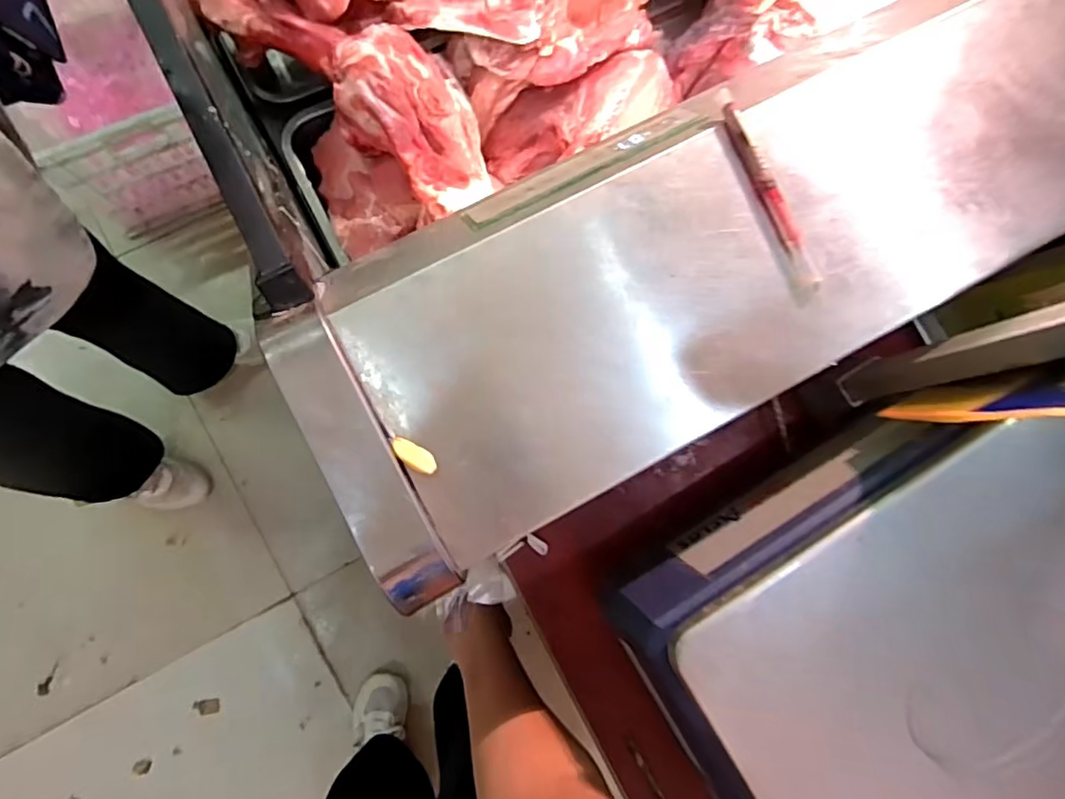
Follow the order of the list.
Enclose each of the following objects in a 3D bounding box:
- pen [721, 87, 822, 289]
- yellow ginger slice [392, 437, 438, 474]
[{"bbox_3d":[0.156,-0.139,0.397,0.014,0.010,0.145,-26,87,-7],"label":"pen"},{"bbox_3d":[-0.071,0.034,0.358,0.029,0.009,0.013,29,82,-1],"label":"yellow ginger slice"}]

